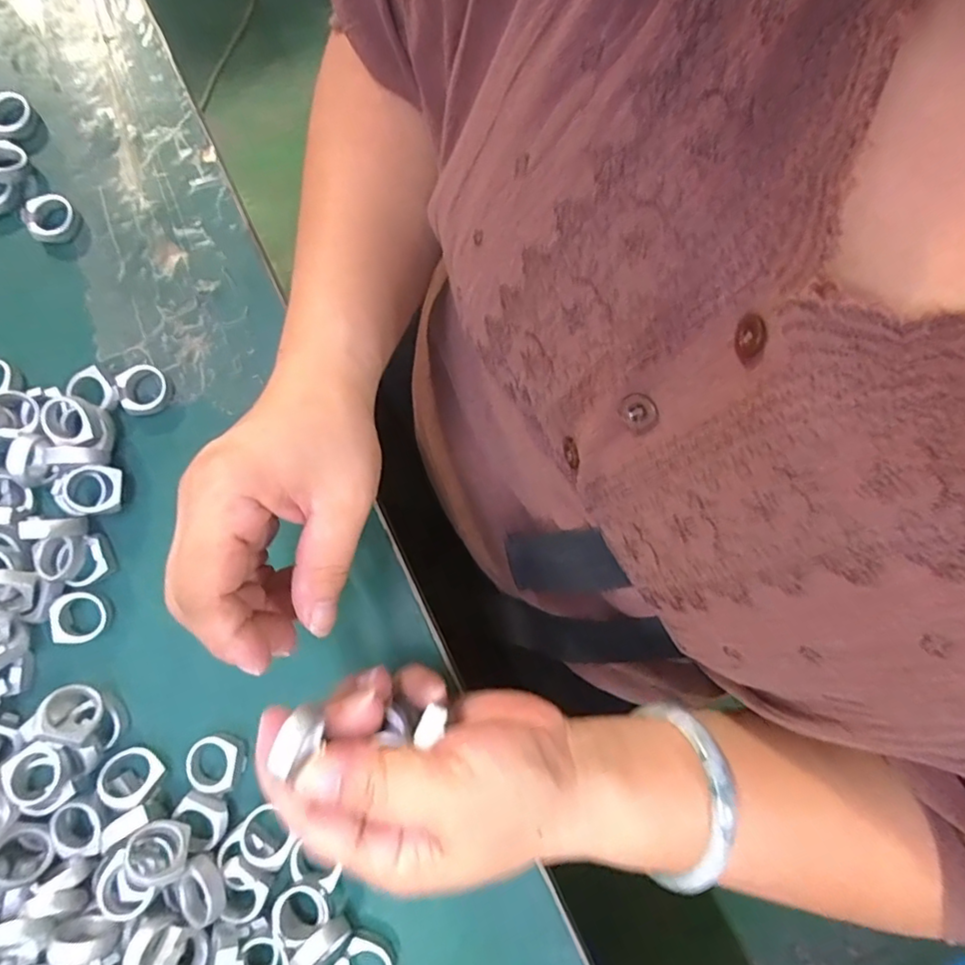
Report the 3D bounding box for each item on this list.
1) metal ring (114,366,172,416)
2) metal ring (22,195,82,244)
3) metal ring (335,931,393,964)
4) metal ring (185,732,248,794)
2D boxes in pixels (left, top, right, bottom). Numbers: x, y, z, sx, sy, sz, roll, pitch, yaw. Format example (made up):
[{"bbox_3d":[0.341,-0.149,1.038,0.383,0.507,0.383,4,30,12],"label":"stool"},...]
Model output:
[{"bbox_3d":[-0.182,-0.050,0.298,0.024,0.010,0.024,0,78,1],"label":"metal ring"},{"bbox_3d":[-0.248,-0.152,0.316,0.027,0.010,0.028,0,78,1],"label":"metal ring"},{"bbox_3d":[-0.055,0.226,0.255,0.026,0.008,0.030,31,80,7],"label":"metal ring"},{"bbox_3d":[-0.130,0.137,0.270,0.027,0.008,0.025,0,78,1],"label":"metal ring"}]

